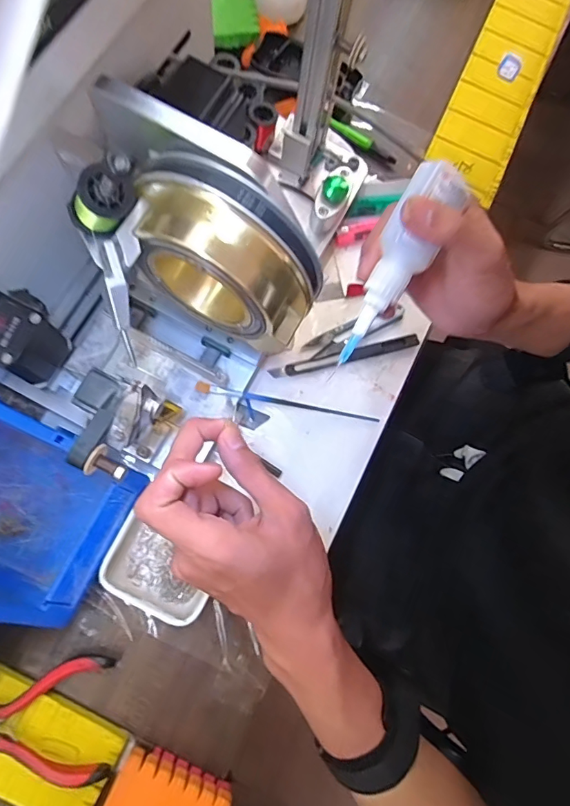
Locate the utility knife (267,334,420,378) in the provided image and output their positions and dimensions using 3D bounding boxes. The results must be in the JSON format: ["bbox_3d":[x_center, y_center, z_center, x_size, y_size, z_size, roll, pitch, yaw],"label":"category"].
[{"bbox_3d":[0.055,-0.043,0.429,0.139,0.007,0.011,-13,77,-4],"label":"utility knife"}]

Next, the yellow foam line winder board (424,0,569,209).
[{"bbox_3d":[0.240,-0.365,0.513,0.079,0.023,0.315,25,77,0],"label":"yellow foam line winder board"}]

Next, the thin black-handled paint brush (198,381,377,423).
[{"bbox_3d":[0.004,0.001,0.406,0.161,0.010,0.008,11,76,-14],"label":"thin black-handled paint brush"}]

